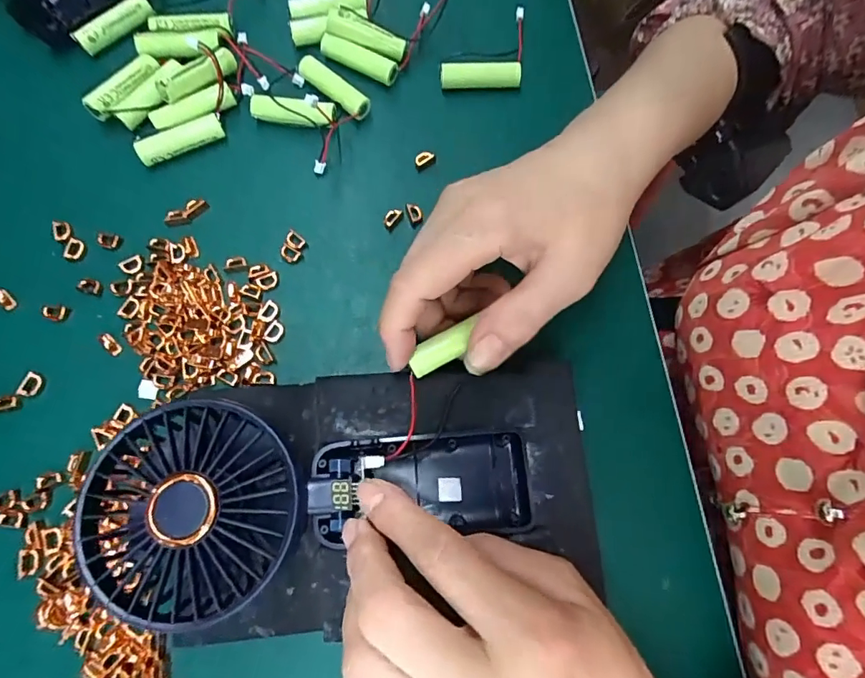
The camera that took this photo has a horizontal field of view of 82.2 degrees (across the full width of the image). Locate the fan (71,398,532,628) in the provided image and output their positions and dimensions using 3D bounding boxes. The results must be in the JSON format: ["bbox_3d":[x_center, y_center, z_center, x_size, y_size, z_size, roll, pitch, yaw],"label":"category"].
[{"bbox_3d":[-0.049,0.069,0.220,0.180,0.039,0.079,-2,74,-11],"label":"fan"}]

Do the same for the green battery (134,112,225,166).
[{"bbox_3d":[-0.153,-0.121,0.300,0.051,0.011,0.015,-24,76,-8],"label":"green battery"}]

